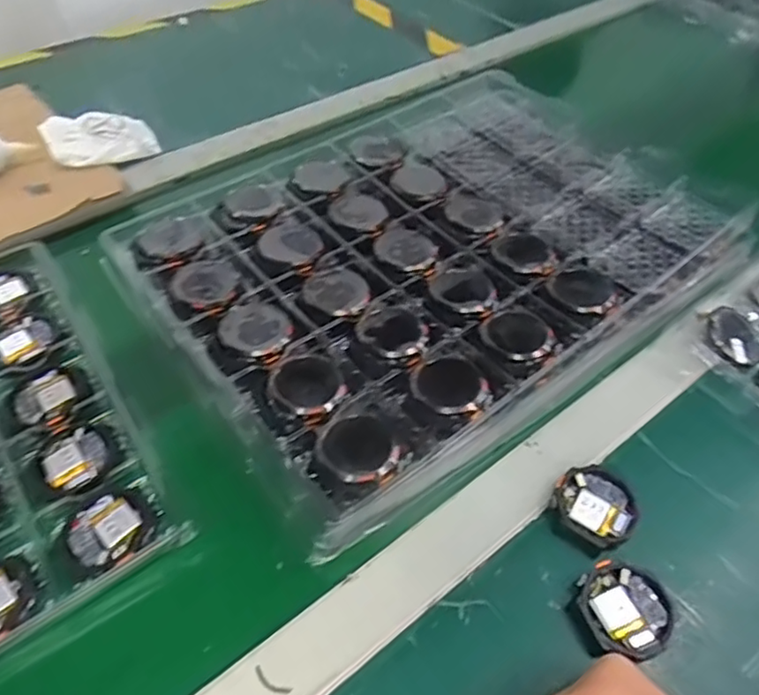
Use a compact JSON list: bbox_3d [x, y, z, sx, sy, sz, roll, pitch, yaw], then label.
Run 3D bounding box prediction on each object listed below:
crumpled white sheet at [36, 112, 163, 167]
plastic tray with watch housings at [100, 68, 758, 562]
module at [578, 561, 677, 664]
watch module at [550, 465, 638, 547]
[{"bbox_3d":[-0.272,-0.205,0.593,0.094,0.015,0.091,-24,55,-21],"label":"crumpled white sheet"},{"bbox_3d":[0.045,-0.084,0.493,0.431,0.046,0.314,-29,57,-24],"label":"plastic tray with watch housings"},{"bbox_3d":[0.135,0.142,0.331,0.050,0.009,0.048,-14,52,-14],"label":"module"},{"bbox_3d":[0.130,0.095,0.367,0.047,0.010,0.046,27,54,19],"label":"watch module"}]

